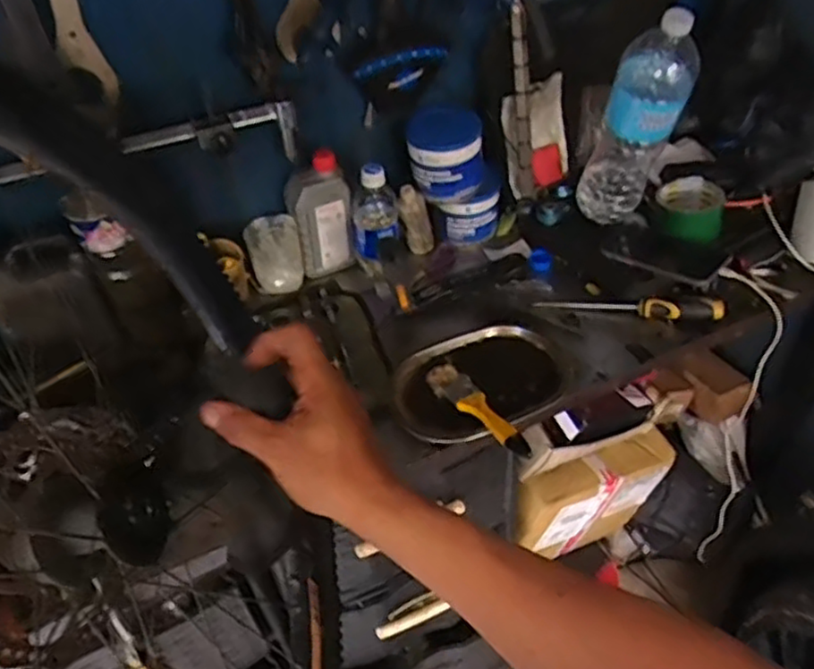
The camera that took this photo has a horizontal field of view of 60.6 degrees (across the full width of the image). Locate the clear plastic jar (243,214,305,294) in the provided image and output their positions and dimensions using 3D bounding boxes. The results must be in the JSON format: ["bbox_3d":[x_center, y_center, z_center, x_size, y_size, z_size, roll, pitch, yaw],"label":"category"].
[{"bbox_3d":[-0.182,-0.109,0.974,0.071,0.092,0.058,-9,44,-3],"label":"clear plastic jar"}]

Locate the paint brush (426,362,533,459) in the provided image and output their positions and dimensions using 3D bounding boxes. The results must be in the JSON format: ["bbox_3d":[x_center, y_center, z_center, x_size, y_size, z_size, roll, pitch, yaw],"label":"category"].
[{"bbox_3d":[0.084,0.079,0.789,0.041,0.031,0.174,-29,49,-22],"label":"paint brush"}]

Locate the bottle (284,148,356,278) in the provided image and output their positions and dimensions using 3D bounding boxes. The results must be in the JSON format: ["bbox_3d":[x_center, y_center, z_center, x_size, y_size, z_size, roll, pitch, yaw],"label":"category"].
[{"bbox_3d":[-0.121,-0.170,0.974,0.082,0.167,0.057,-18,46,-13],"label":"bottle"}]

